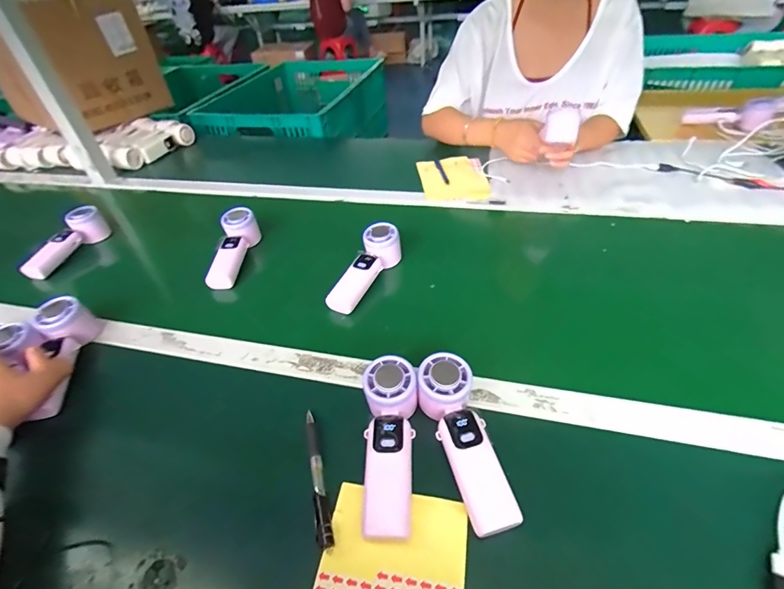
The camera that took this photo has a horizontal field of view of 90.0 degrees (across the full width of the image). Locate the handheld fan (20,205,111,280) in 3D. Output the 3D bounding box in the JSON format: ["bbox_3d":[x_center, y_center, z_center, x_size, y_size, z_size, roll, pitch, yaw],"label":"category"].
[{"bbox_3d":[-0.628,-0.100,0.756,0.062,0.065,0.165,22,65,28],"label":"handheld fan"}]

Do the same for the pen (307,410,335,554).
[{"bbox_3d":[-0.075,0.176,0.388,0.014,0.011,0.138,-14,42,-9],"label":"pen"}]

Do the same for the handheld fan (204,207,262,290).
[{"bbox_3d":[-0.274,-0.079,0.685,0.051,0.057,0.161,0,57,8],"label":"handheld fan"}]

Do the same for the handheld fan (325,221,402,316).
[{"bbox_3d":[-0.040,-0.037,0.609,0.050,0.049,0.165,18,60,26],"label":"handheld fan"}]

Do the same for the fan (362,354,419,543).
[{"bbox_3d":[-0.002,0.145,0.390,0.054,0.043,0.168,-2,56,6],"label":"fan"}]

